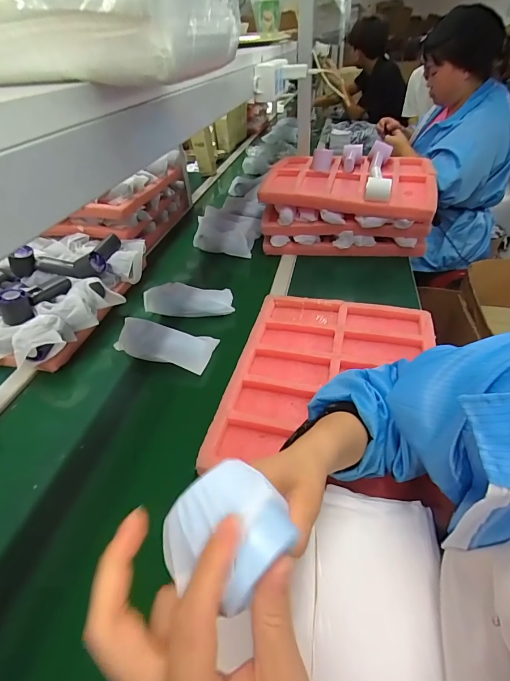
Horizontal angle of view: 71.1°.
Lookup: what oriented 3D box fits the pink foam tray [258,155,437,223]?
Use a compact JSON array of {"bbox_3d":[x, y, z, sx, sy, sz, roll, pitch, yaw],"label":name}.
[{"bbox_3d":[0.258,-0.438,1.004,0.437,0.066,0.342,6,42,14],"label":"pink foam tray"}]

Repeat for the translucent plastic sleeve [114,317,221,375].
[{"bbox_3d":[-0.177,0.015,0.703,0.187,0.043,0.085,13,57,6],"label":"translucent plastic sleeve"}]

